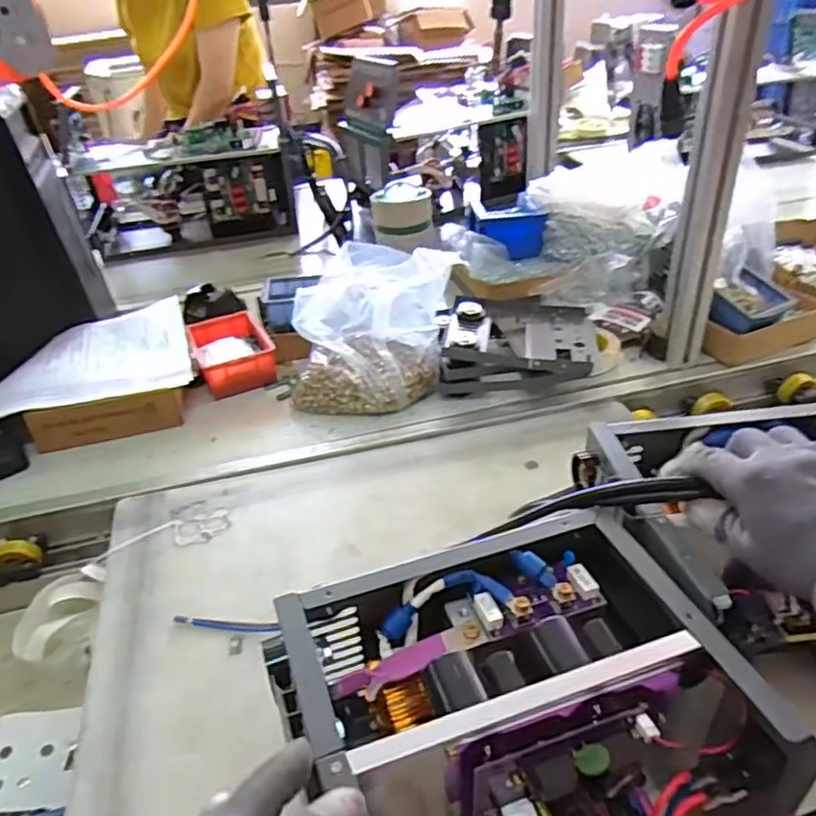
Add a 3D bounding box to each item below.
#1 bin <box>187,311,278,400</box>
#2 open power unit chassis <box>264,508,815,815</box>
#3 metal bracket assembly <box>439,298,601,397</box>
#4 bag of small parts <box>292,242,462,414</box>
[{"bbox_3d":[-0.244,-0.078,0.888,0.101,0.049,0.147,-18,37,-17],"label":"bin"},{"bbox_3d":[0.062,0.187,0.386,0.240,0.129,0.176,-13,36,-11],"label":"open power unit chassis"},{"bbox_3d":[0.146,-0.091,0.845,0.191,0.072,0.188,3,36,12],"label":"metal bracket assembly"},{"bbox_3d":[-0.051,-0.090,0.770,0.182,0.188,0.114,-16,36,-15],"label":"bag of small parts"}]

